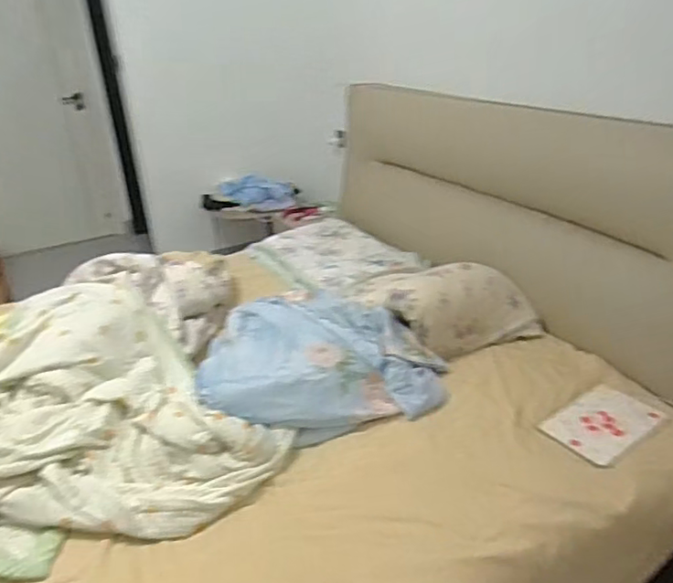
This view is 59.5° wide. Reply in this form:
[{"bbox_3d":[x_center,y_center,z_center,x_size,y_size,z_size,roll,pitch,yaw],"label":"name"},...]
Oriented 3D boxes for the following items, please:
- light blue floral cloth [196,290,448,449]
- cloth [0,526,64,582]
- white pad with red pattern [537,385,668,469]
[{"bbox_3d":[-0.075,0.165,1.630,0.592,0.130,0.587,-13,27,-17],"label":"light blue floral cloth"},{"bbox_3d":[-0.625,0.497,1.122,0.178,0.031,0.104,-2,26,3],"label":"cloth"},{"bbox_3d":[0.627,0.304,1.377,0.249,0.013,0.175,-21,31,-31],"label":"white pad with red pattern"}]

